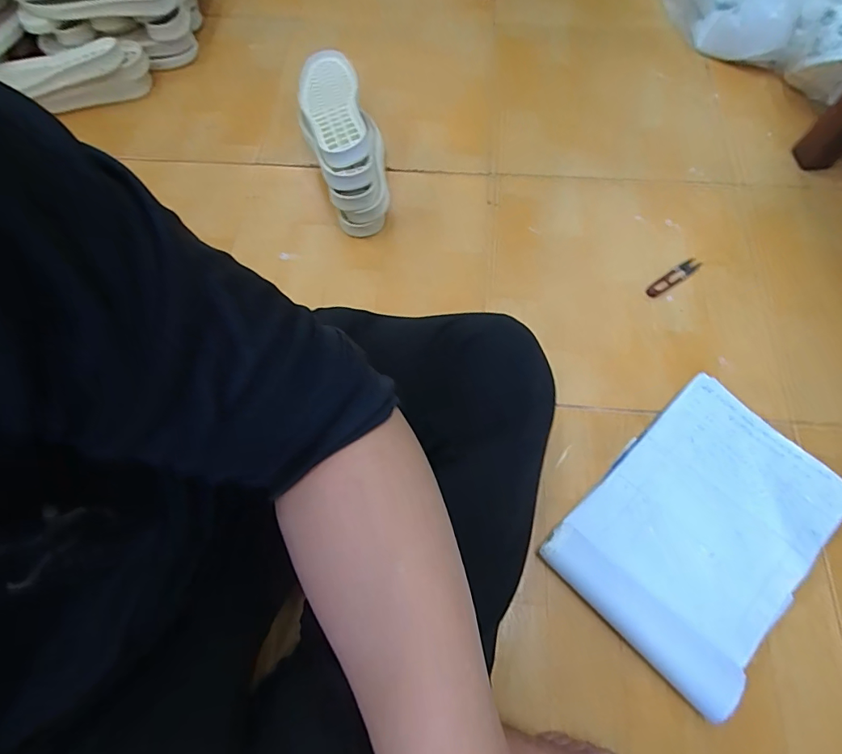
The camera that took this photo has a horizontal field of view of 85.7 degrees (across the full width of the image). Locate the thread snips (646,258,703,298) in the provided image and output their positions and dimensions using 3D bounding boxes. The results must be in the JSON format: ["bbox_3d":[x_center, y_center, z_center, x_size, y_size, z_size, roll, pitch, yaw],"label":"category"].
[{"bbox_3d":[0.379,-0.150,0.680,0.104,0.005,0.021,-34,71,-11],"label":"thread snips"}]

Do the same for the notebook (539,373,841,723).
[{"bbox_3d":[0.330,0.168,0.532,0.325,0.033,0.219,-42,73,-14],"label":"notebook"}]

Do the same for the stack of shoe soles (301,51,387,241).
[{"bbox_3d":[-0.132,-0.377,0.715,0.096,0.114,0.313,-14,68,-4],"label":"stack of shoe soles"}]

